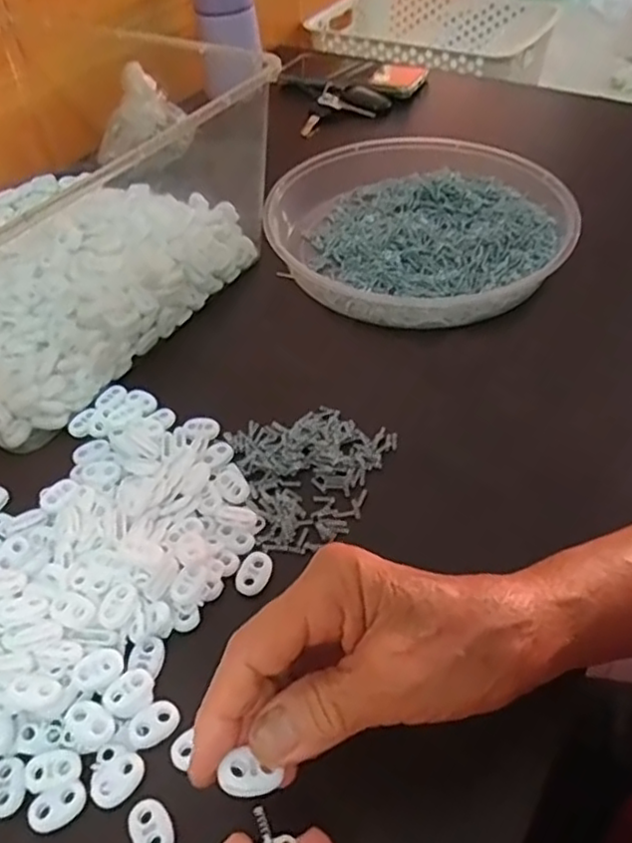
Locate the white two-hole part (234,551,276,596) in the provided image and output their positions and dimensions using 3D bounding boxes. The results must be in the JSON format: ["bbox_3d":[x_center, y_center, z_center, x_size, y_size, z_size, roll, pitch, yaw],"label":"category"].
[{"bbox_3d":[-0.031,0.076,0.340,0.016,0.006,0.023,22,52,23],"label":"white two-hole part"}]

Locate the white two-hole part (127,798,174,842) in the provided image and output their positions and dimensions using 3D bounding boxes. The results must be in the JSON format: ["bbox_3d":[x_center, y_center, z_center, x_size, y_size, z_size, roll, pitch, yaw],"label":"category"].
[{"bbox_3d":[-0.065,0.161,0.265,0.015,0.004,0.023,-26,50,-20],"label":"white two-hole part"}]

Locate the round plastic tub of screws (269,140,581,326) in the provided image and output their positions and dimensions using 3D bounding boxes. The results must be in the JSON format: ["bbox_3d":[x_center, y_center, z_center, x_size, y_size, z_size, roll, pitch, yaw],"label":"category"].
[{"bbox_3d":[0.080,-0.159,0.521,0.222,0.053,0.234,-2,47,2],"label":"round plastic tub of screws"}]

